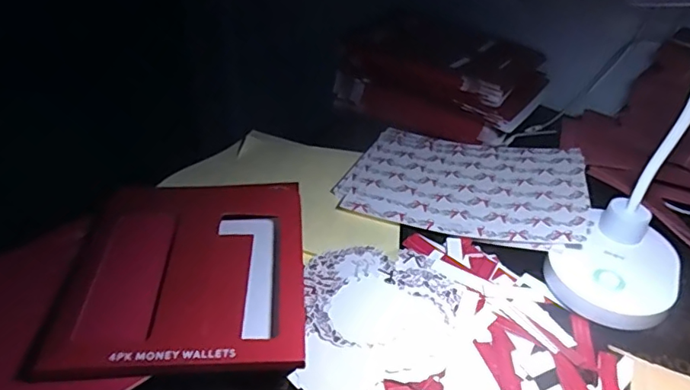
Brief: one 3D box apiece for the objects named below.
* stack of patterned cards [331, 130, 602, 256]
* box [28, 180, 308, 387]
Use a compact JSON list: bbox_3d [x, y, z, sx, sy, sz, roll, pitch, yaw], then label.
[{"bbox_3d":[0.144,-0.021,0.628,0.268,0.023,0.196,16,38,16],"label":"stack of patterned cards"},{"bbox_3d":[-0.138,0.061,0.464,0.197,0.018,0.221,3,37,-9],"label":"box"}]

